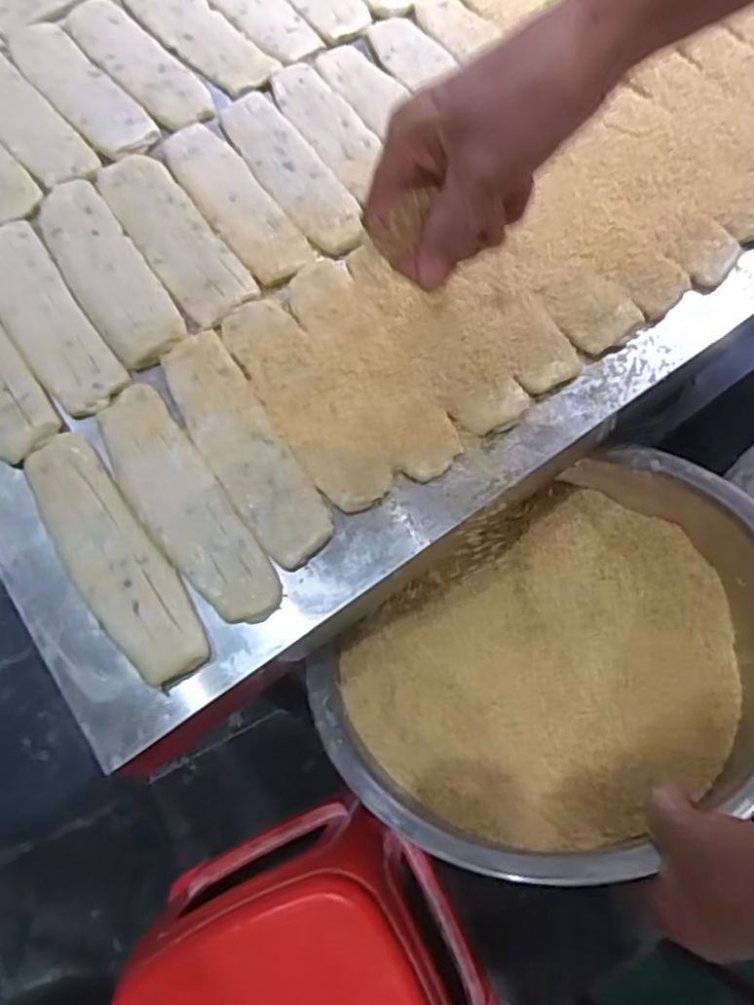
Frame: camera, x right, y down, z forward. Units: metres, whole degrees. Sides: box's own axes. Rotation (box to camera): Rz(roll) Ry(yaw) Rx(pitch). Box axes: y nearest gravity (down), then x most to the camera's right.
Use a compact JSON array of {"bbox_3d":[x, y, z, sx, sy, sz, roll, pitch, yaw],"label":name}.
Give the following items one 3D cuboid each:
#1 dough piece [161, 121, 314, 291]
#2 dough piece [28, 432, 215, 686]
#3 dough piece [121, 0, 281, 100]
[{"bbox_3d":[-0.115,-0.243,0.546,0.053,0.014,0.172,-33,72,-11],"label":"dough piece"},{"bbox_3d":[-0.174,0.033,0.446,0.054,0.012,0.189,-37,73,-12],"label":"dough piece"},{"bbox_3d":[-0.169,-0.434,0.629,0.063,0.009,0.193,-38,73,-12],"label":"dough piece"}]

